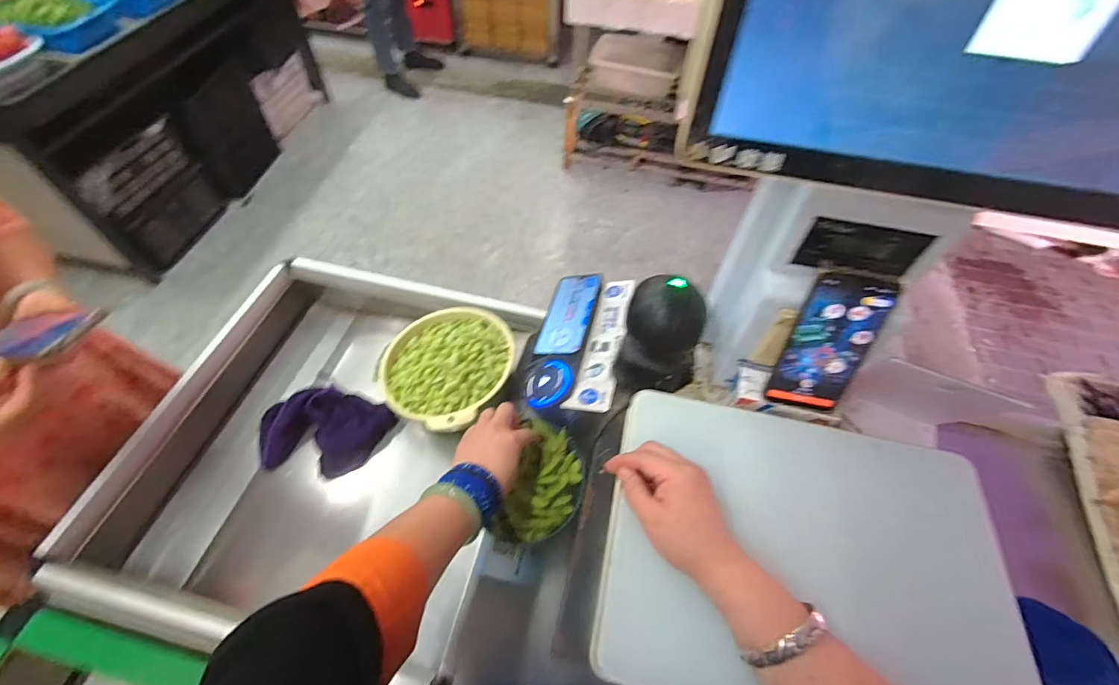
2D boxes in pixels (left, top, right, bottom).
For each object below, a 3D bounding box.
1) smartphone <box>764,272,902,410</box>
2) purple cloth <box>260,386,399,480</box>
[{"bbox_3d":[0.266,0.003,0.466,0.075,0.150,0.009,10,34,6],"label":"smartphone"},{"bbox_3d":[-0.369,0.130,0.716,0.217,0.074,0.128,7,55,3],"label":"purple cloth"}]

